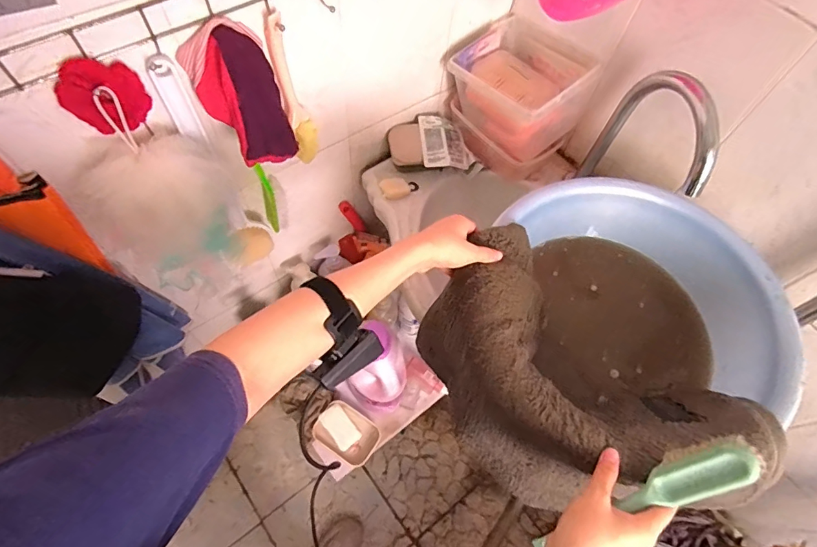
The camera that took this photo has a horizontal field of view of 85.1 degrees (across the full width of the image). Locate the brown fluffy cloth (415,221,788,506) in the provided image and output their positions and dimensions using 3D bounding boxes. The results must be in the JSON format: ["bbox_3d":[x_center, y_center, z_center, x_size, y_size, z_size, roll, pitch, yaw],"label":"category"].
[{"bbox_3d":[0.192,0.139,0.545,0.370,0.190,0.222,37,65,15],"label":"brown fluffy cloth"}]

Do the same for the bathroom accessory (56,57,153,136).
[{"bbox_3d":[-0.295,-0.170,0.435,0.072,0.069,0.027,-27,67,-17],"label":"bathroom accessory"}]

